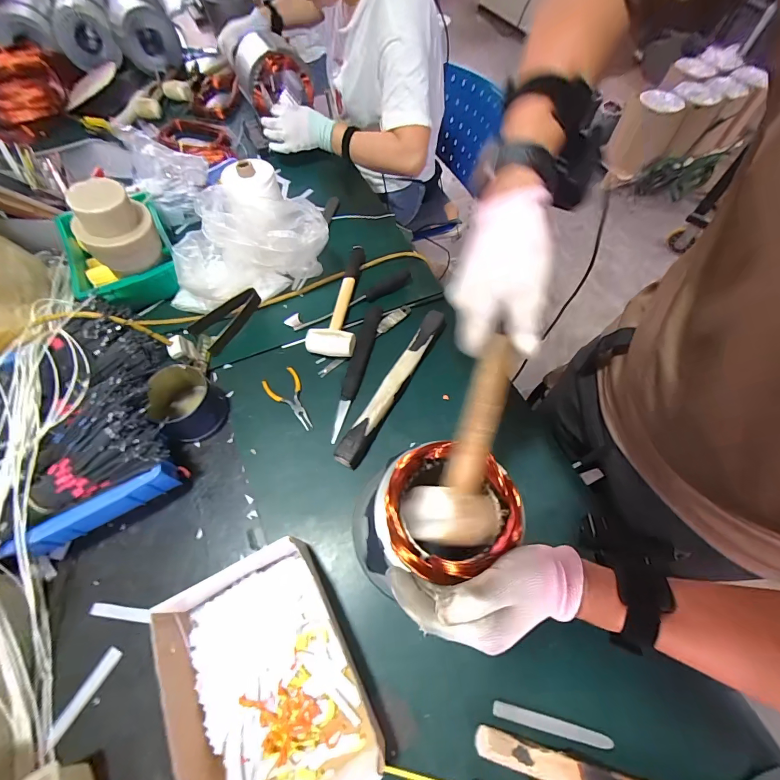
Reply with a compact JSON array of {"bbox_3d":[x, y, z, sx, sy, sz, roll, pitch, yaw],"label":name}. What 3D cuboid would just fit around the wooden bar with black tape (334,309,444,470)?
[{"bbox_3d":[0.009,-0.011,0.604,0.032,0.032,0.311,26,64,14],"label":"wooden bar with black tape"}]

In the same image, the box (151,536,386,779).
[{"bbox_3d":[-0.141,0.327,0.408,0.198,0.074,0.252,-25,64,-13],"label":"box"}]

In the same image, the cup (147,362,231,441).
[{"bbox_3d":[-0.318,0.017,0.566,0.103,0.077,0.096,0,61,0],"label":"cup"}]

